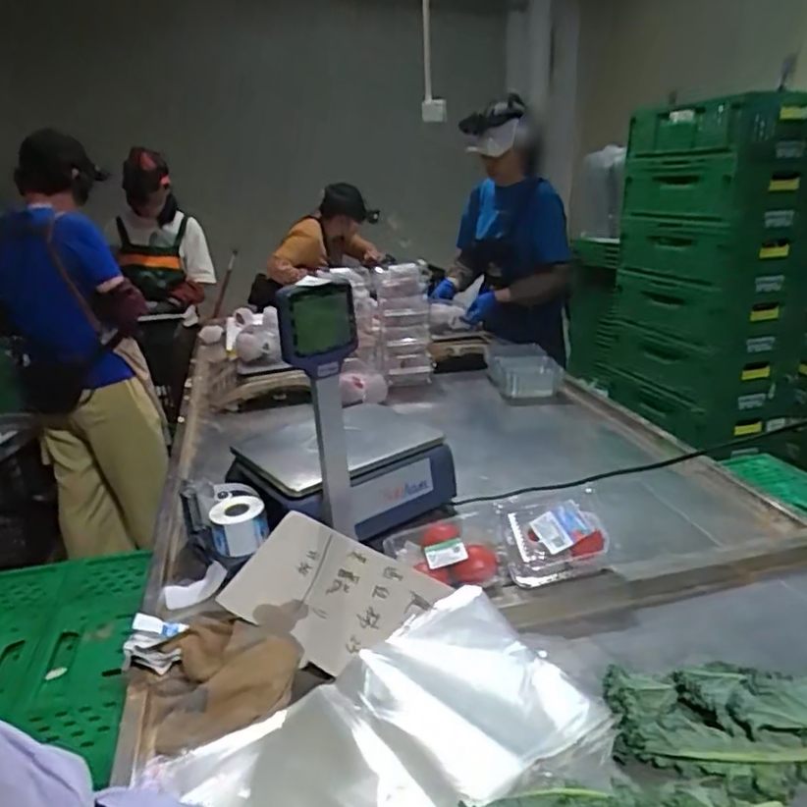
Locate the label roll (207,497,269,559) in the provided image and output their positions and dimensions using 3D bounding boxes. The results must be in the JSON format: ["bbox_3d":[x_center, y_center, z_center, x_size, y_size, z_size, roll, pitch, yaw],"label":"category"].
[{"bbox_3d":[-0.276,0.206,1.074,0.088,0.063,0.096,-2,20,1],"label":"label roll"}]

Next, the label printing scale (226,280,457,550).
[{"bbox_3d":[-0.102,-0.011,1.129,0.347,0.437,0.276,-20,26,-39],"label":"label printing scale"}]

